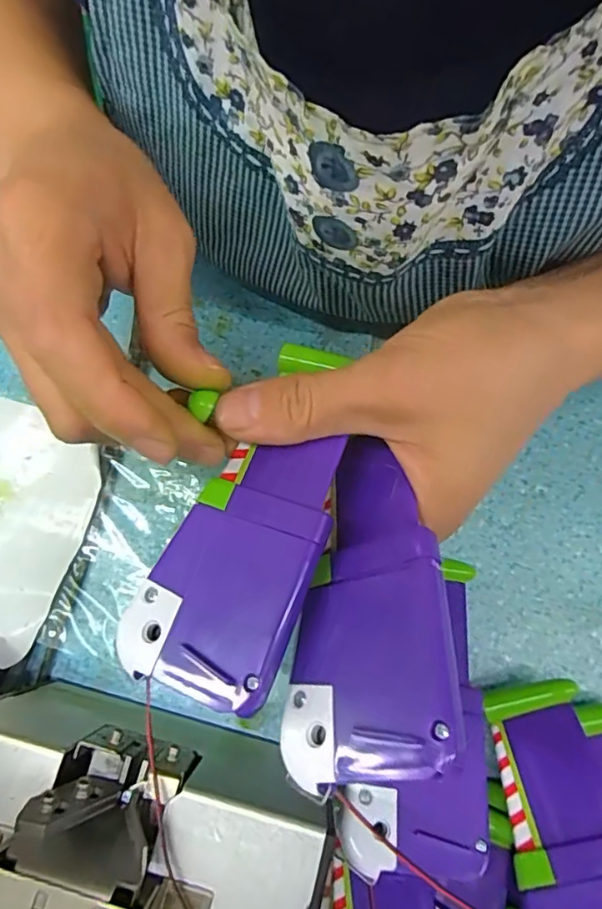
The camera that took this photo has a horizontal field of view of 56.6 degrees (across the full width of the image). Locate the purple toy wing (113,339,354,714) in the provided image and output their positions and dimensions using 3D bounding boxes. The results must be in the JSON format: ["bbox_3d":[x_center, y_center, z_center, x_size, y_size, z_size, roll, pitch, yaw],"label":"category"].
[{"bbox_3d":[-0.013,0.019,0.182,0.051,0.015,0.115,16,71,23],"label":"purple toy wing"}]

